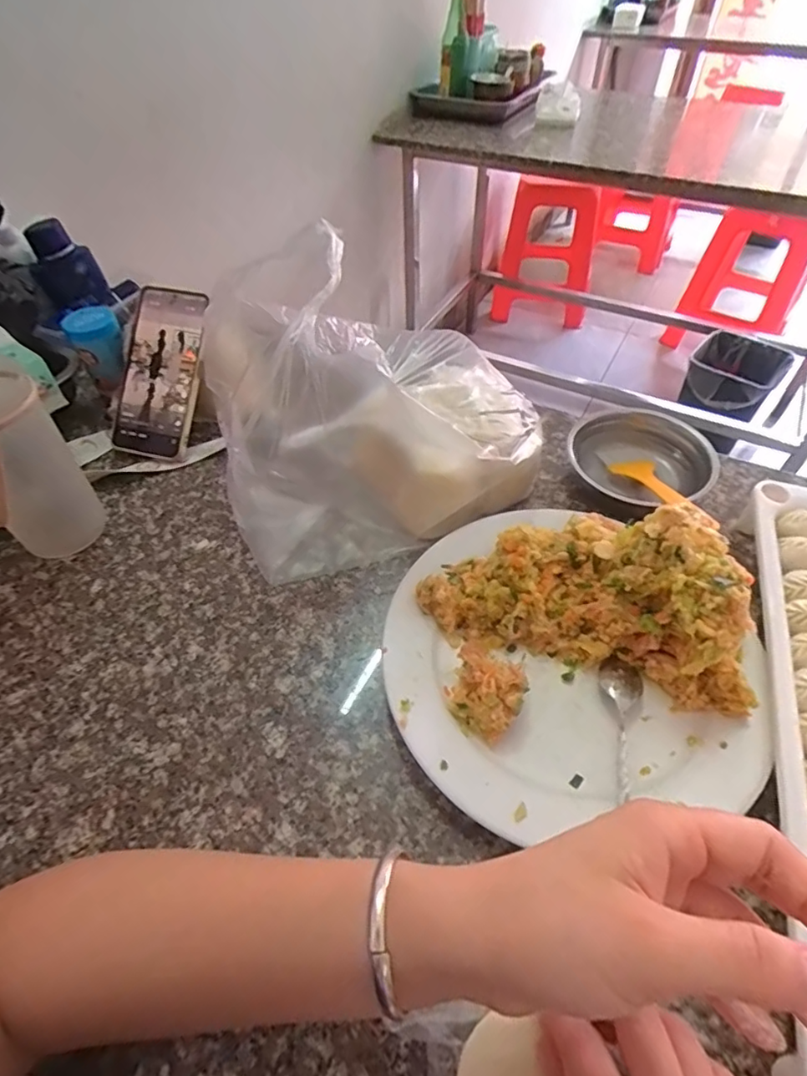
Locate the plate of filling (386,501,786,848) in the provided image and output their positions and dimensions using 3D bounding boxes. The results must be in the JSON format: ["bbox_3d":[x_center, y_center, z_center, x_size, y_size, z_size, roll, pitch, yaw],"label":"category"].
[{"bbox_3d":[0.106,0.050,0.356,0.226,0.104,0.226,-1,51,1],"label":"plate of filling"}]

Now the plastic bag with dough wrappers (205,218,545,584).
[{"bbox_3d":[-0.030,-0.102,0.434,0.231,0.187,0.186,-22,53,-16],"label":"plastic bag with dough wrappers"}]

